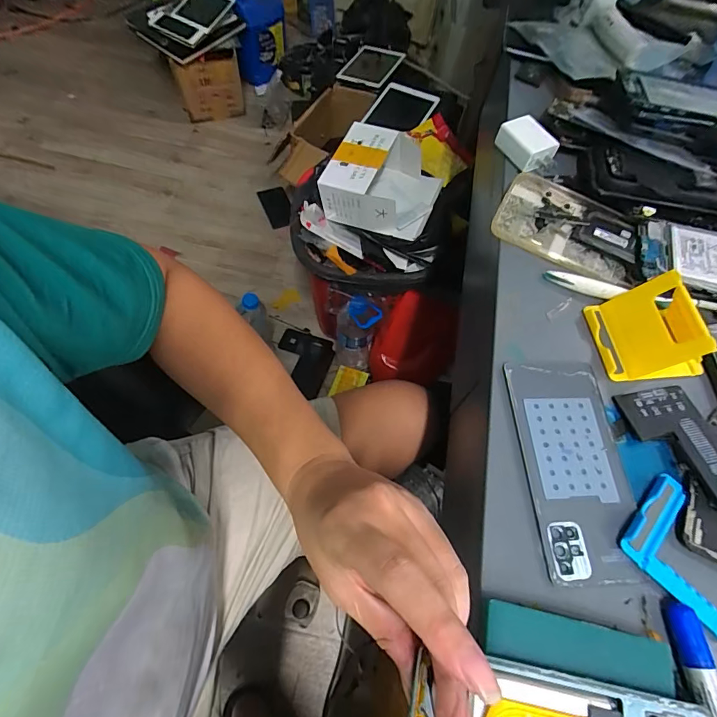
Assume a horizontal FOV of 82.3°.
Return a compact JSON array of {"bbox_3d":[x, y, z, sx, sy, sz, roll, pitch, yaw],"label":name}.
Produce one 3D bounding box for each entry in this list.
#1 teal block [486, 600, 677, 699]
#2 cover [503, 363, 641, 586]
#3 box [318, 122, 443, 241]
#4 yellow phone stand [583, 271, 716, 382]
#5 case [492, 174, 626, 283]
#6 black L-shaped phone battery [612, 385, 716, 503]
[{"bbox_3d":[0.126,0.169,0.241,0.104,0.021,0.029,14,64,2],"label":"teal block"},{"bbox_3d":[0.157,0.075,0.299,0.072,0.007,0.155,-1,64,-5],"label":"cover"},{"bbox_3d":[0.048,-0.339,0.788,0.206,0.096,0.165,19,64,4],"label":"box"},{"bbox_3d":[0.240,-0.025,0.326,0.081,0.048,0.070,-3,65,-6],"label":"yellow phone stand"},{"bbox_3d":[0.200,-0.128,0.394,0.129,0.018,0.088,27,66,12],"label":"case"},{"bbox_3d":[0.239,0.064,0.301,0.056,0.006,0.095,-9,57,-5],"label":"black L-shaped phone battery"}]

